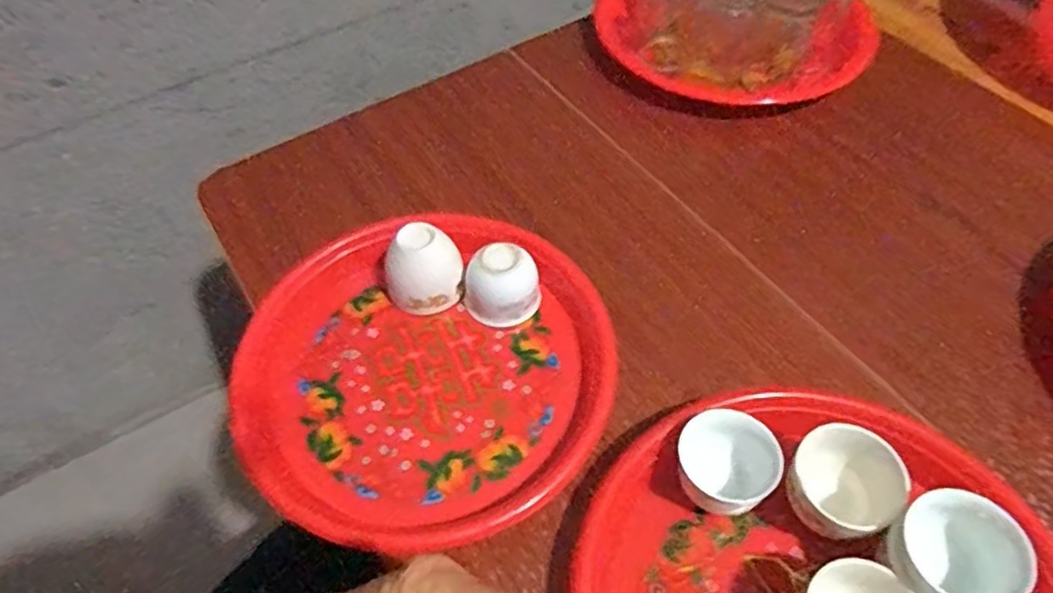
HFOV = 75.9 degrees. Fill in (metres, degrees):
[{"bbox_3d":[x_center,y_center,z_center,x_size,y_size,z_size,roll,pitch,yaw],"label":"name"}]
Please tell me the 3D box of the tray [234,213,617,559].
[{"bbox_3d":[-0.063,0.036,0.436,0.230,0.051,0.237,-1,53,1],"label":"tray"}]

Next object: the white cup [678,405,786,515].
[{"bbox_3d":[0.112,0.095,0.381,0.053,0.040,0.050,-1,53,1],"label":"white cup"}]

